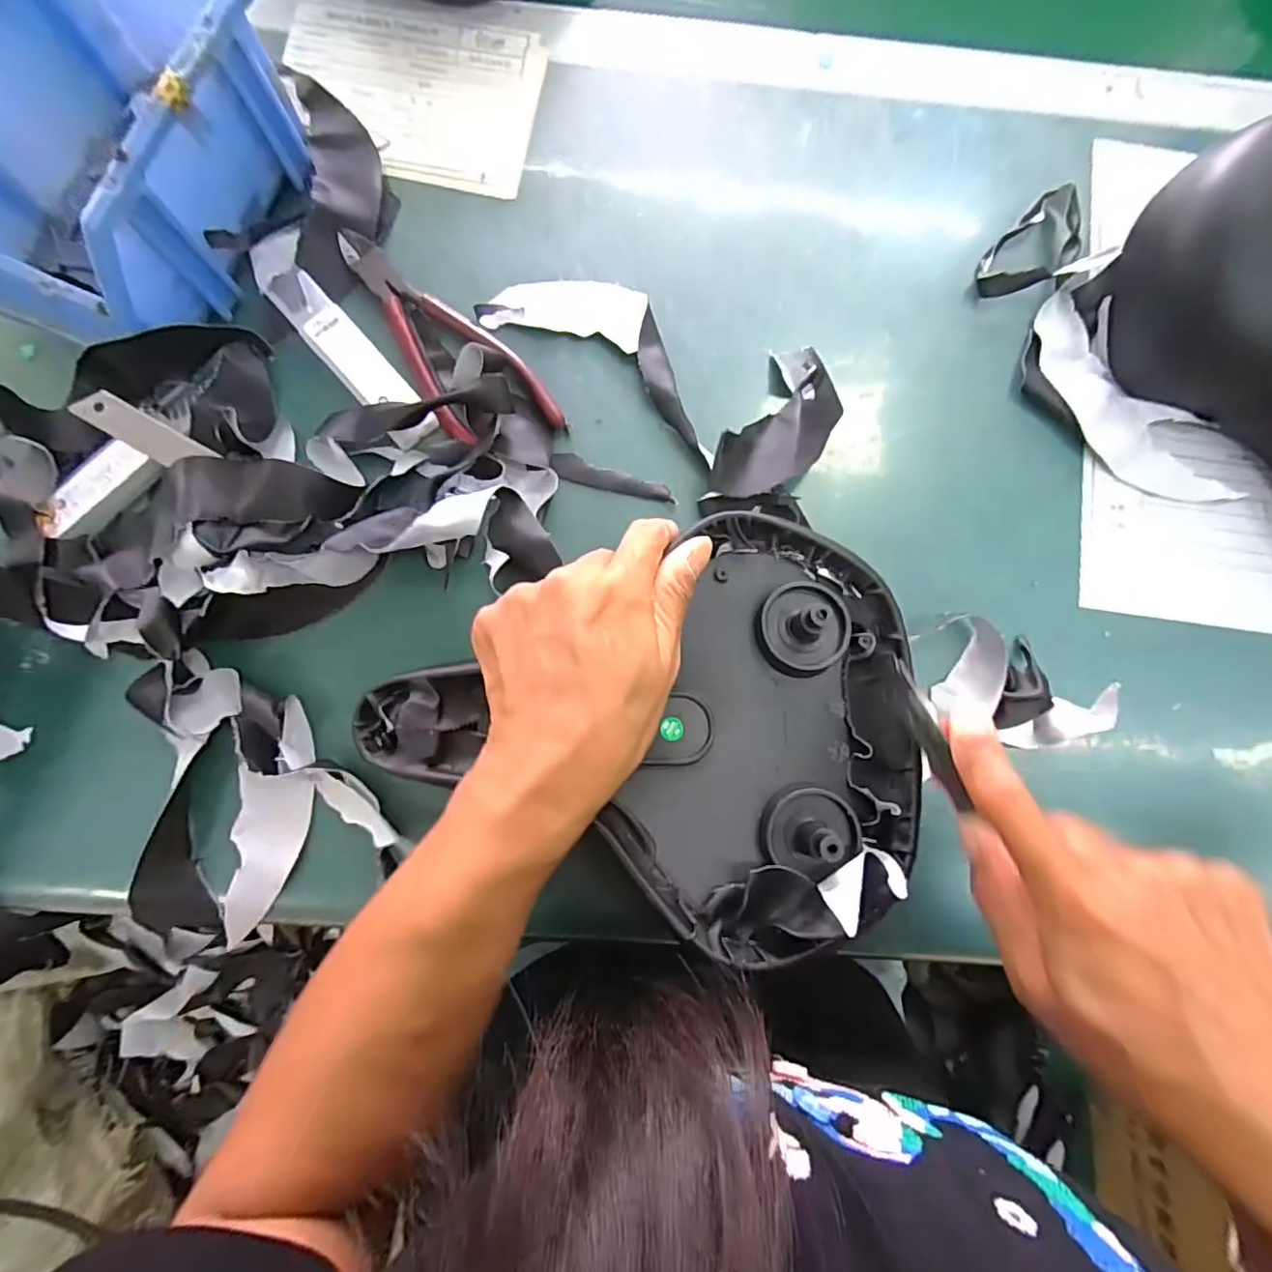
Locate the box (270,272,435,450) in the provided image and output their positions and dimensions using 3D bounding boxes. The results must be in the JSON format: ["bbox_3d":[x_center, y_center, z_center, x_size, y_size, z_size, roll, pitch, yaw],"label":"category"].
[{"bbox_3d":[-0.152,-0.150,0.309,0.025,0.012,0.113,-42,86,-7],"label":"box"}]

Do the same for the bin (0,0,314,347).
[{"bbox_3d":[-0.258,-0.239,0.285,0.121,0.075,0.181,25,82,1],"label":"bin"}]

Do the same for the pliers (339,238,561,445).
[{"bbox_3d":[-0.109,-0.160,0.315,0.052,0.010,0.157,-40,86,-7],"label":"pliers"}]

